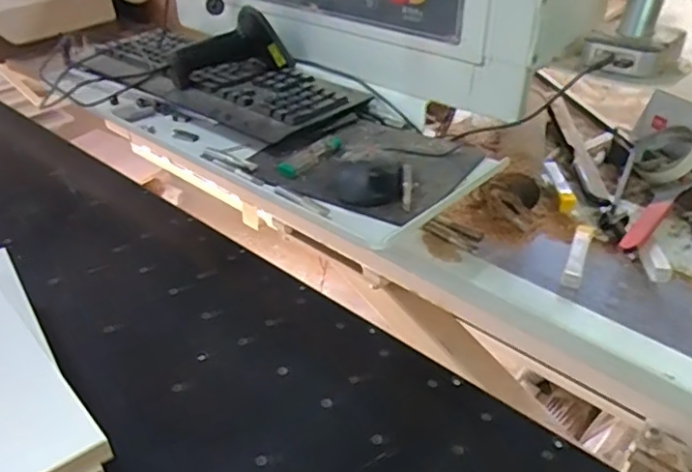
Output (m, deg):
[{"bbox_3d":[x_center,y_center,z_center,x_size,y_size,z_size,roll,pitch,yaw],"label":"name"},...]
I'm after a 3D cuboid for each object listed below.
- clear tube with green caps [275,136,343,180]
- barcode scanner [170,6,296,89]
[{"bbox_3d":[-0.036,-0.087,0.665,0.018,0.018,0.093,28,45,33],"label":"clear tube with green caps"},{"bbox_3d":[-0.159,-0.242,0.819,0.155,0.086,0.090,-14,35,9],"label":"barcode scanner"}]

